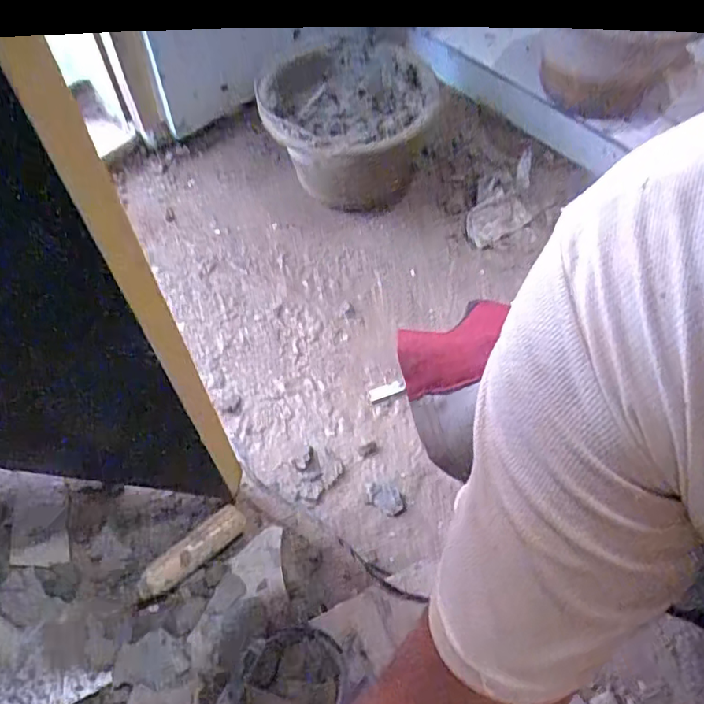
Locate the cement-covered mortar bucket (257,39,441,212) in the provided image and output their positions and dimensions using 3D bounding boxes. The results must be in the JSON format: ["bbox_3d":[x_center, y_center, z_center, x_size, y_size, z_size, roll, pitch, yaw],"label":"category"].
[{"bbox_3d":[-0.002,-0.343,0.900,0.228,0.162,0.243,0,59,0],"label":"cement-covered mortar bucket"}]

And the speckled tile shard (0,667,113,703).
[{"bbox_3d":[-0.297,0.327,0.587,0.115,0.007,0.047,-5,59,-19],"label":"speckled tile shard"}]

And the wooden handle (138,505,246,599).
[{"bbox_3d":[-0.170,0.216,0.652,0.124,0.031,0.036,-35,66,-19],"label":"wooden handle"}]

